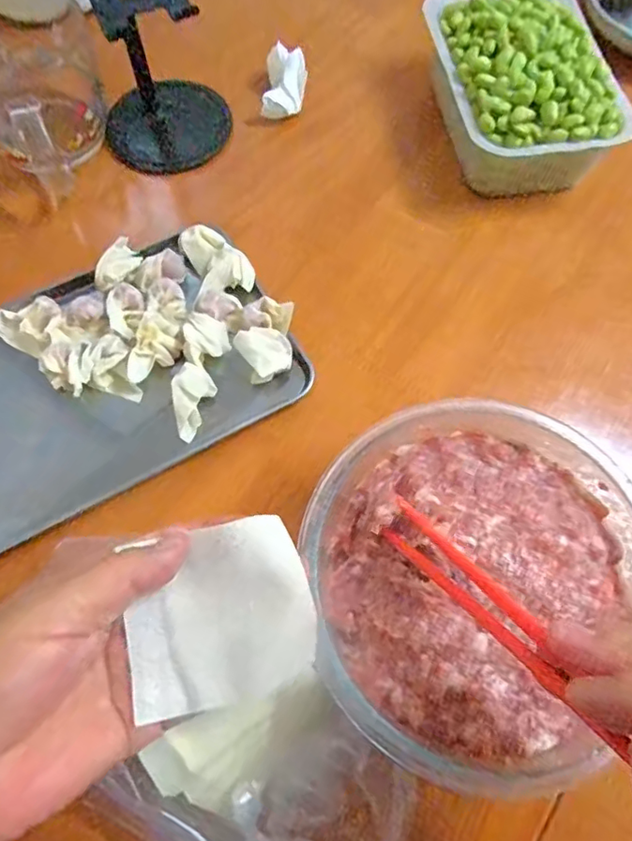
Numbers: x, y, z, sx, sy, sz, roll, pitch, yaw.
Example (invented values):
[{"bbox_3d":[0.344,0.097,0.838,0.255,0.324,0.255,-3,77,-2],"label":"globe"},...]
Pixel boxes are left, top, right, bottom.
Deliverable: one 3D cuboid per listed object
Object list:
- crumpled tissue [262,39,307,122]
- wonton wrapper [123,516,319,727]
[{"bbox_3d":[-0.025,-0.269,0.448,0.032,0.036,0.053,3,65,0],"label":"crumpled tissue"},{"bbox_3d":[-0.040,0.079,0.224,0.075,0.009,0.068,-14,84,4],"label":"wonton wrapper"}]

